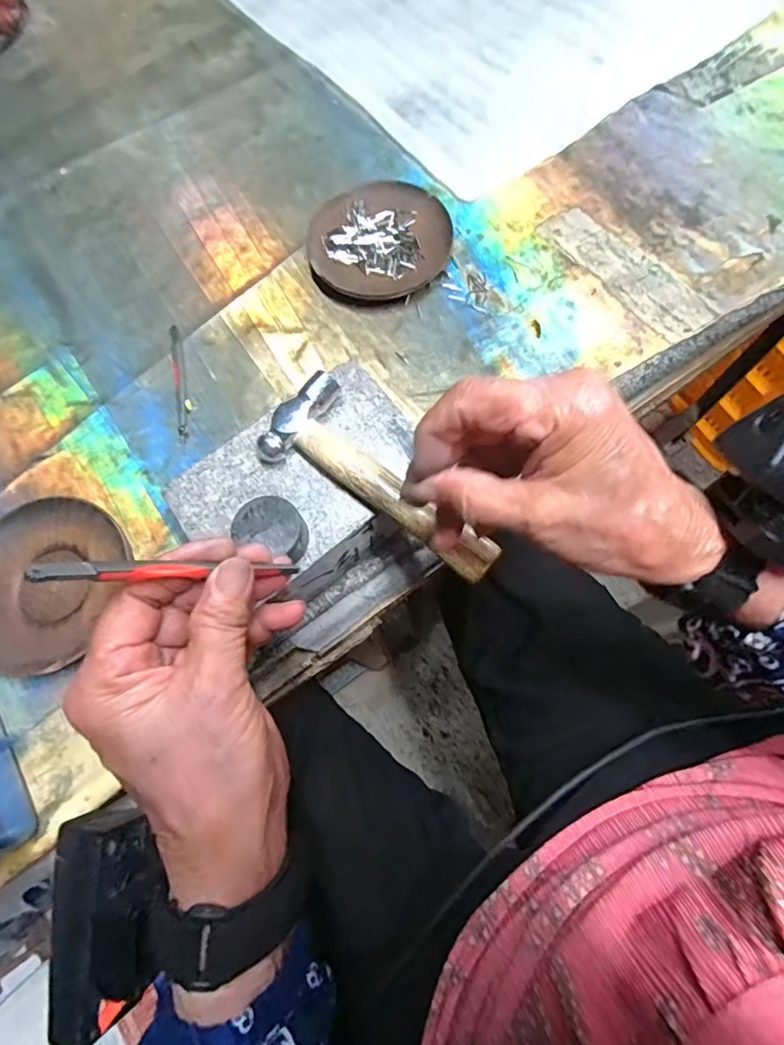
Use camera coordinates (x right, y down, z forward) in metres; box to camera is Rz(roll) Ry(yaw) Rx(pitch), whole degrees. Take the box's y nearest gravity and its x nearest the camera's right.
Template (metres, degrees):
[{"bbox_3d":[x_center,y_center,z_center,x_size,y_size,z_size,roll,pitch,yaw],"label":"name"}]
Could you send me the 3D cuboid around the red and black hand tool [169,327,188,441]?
[{"bbox_3d":[-0.164,-0.110,0.398,0.007,0.004,0.099,-11,72,-1],"label":"red and black hand tool"}]

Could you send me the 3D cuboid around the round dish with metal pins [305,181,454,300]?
[{"bbox_3d":[-0.011,-0.230,0.425,0.113,0.019,0.097,-10,72,-1],"label":"round dish with metal pins"}]

